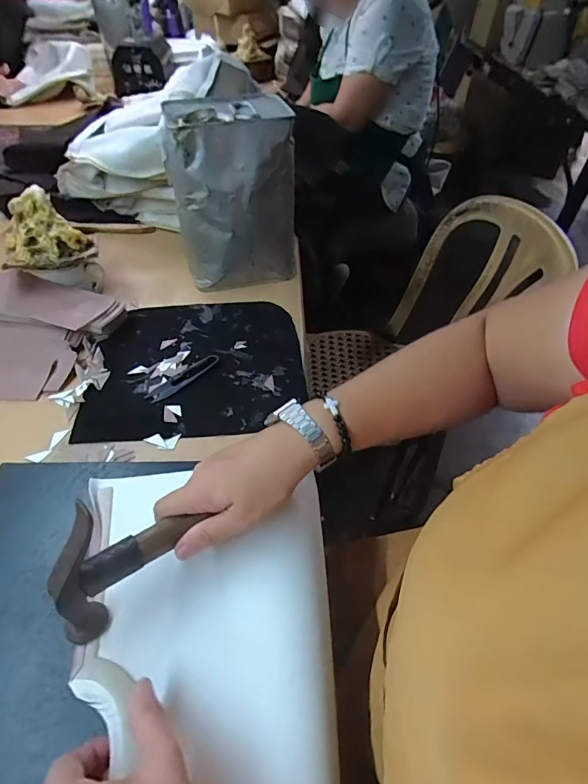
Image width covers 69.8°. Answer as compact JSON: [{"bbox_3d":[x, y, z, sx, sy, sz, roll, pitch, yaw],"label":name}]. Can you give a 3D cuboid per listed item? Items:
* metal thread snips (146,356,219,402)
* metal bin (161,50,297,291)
[{"bbox_3d":[-0.136,-0.019,0.517,0.025,0.009,0.097,36,56,25],"label":"metal thread snips"},{"bbox_3d":[-0.084,-0.274,0.592,0.162,0.217,0.115,-12,50,-12],"label":"metal bin"}]

